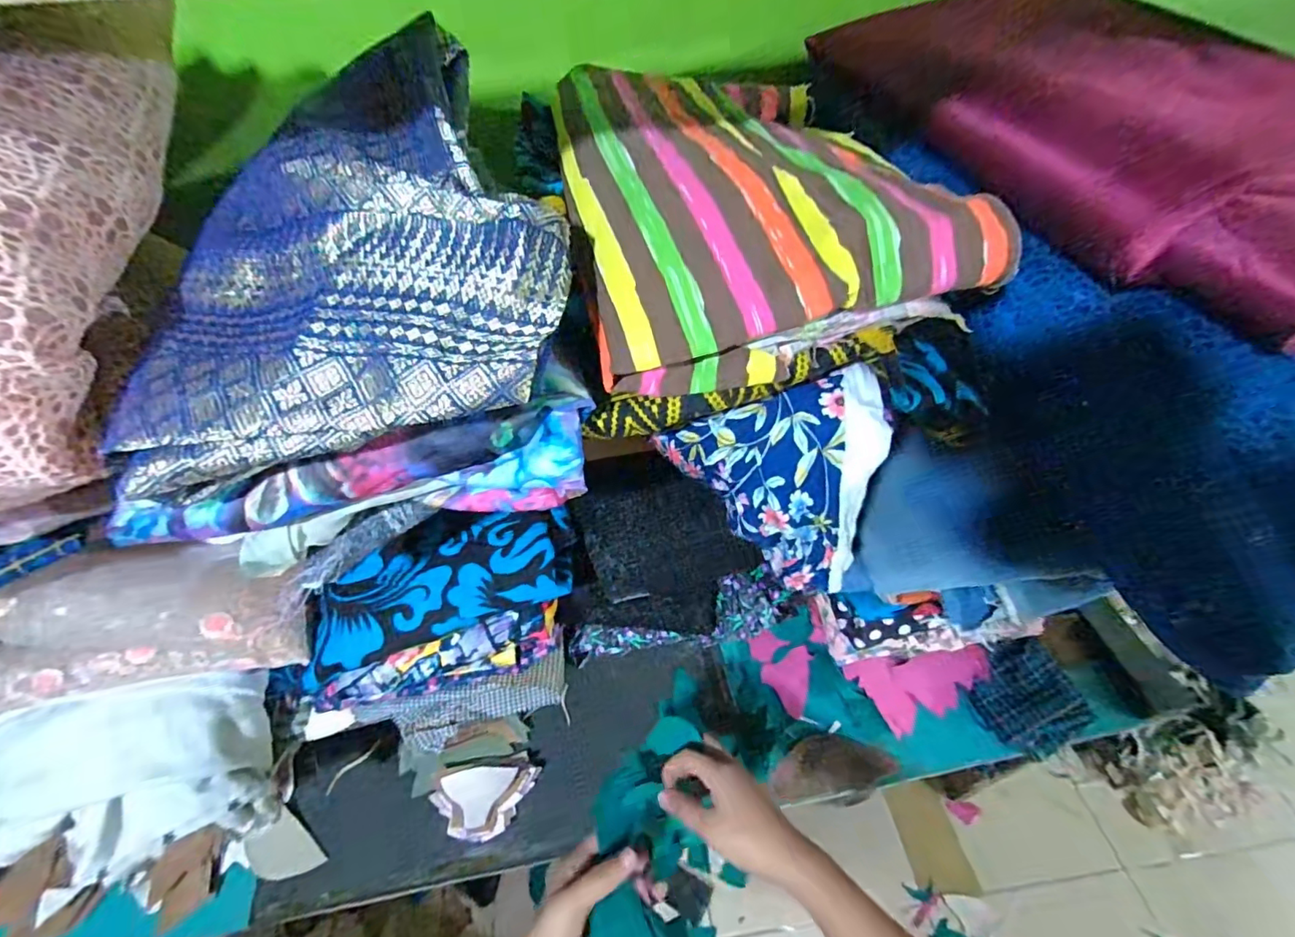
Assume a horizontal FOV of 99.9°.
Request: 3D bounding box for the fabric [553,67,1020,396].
[{"bbox_3d":[0.049,-0.155,0.305,0.176,0.064,0.250,-9,48,-5],"label":"fabric"}]

